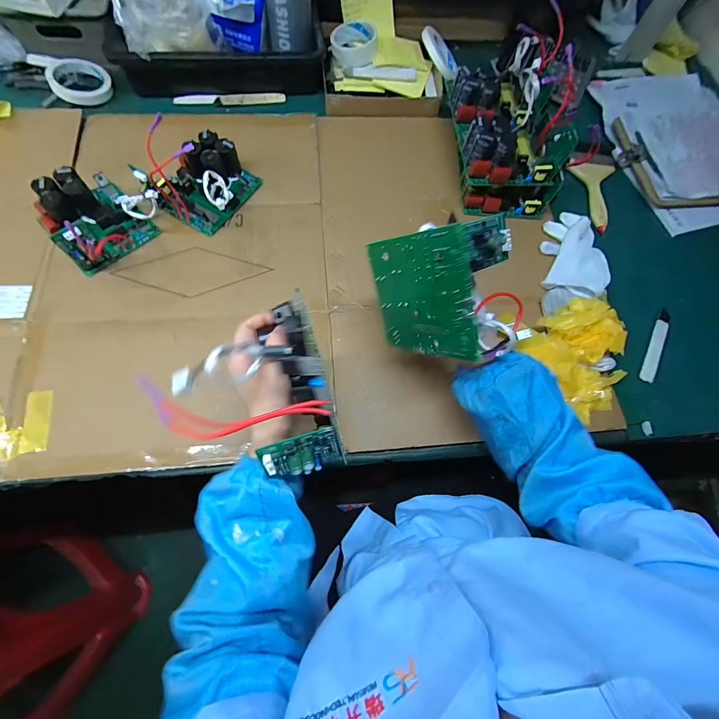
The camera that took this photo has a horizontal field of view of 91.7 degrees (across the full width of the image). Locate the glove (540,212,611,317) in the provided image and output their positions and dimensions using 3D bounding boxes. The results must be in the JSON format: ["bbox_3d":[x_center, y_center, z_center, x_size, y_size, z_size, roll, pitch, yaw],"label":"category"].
[{"bbox_3d":[0.336,-0.155,0.541,0.090,0.040,0.206,12,70,2],"label":"glove"}]

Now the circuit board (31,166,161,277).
[{"bbox_3d":[-0.385,-0.209,0.501,0.118,0.062,0.146,-43,77,-16],"label":"circuit board"}]

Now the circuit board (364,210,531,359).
[{"bbox_3d":[0.086,-0.072,0.362,0.065,0.141,0.123,-24,108,-29],"label":"circuit board"}]

